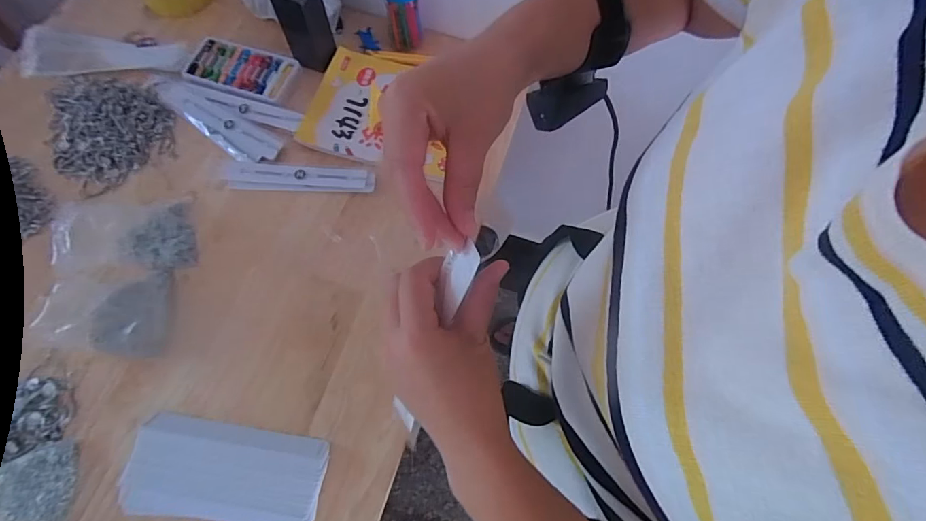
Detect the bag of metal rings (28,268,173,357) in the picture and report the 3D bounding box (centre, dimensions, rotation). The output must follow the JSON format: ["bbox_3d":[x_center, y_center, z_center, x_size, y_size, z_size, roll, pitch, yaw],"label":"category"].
[{"bbox_3d":[-0.423,0.058,0.549,0.118,0.053,0.107,-1,67,-3],"label":"bag of metal rings"}]

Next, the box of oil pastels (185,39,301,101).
[{"bbox_3d":[-0.343,-0.296,0.705,0.164,0.011,0.080,18,67,5],"label":"box of oil pastels"}]

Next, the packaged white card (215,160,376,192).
[{"bbox_3d":[-0.237,-0.119,0.646,0.219,0.007,0.045,2,67,-2],"label":"packaged white card"}]

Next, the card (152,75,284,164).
[{"bbox_3d":[-0.375,-0.206,0.678,0.238,0.006,0.057,29,80,11],"label":"card"}]

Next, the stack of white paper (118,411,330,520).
[{"bbox_3d":[-0.257,0.231,0.500,0.207,0.027,0.098,7,67,1],"label":"stack of white paper"}]

